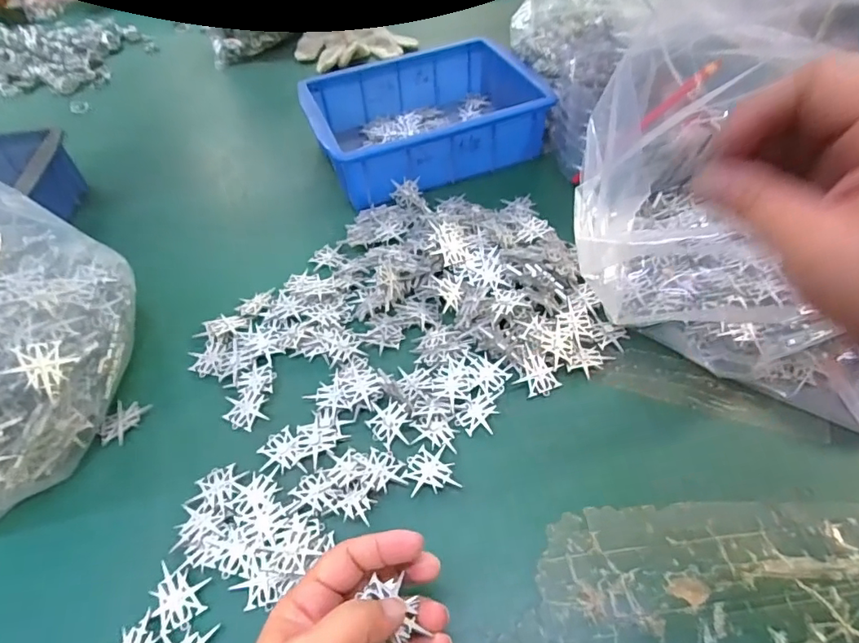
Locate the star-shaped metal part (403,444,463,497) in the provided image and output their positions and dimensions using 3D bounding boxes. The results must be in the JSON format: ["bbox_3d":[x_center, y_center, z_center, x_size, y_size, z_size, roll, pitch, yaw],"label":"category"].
[{"bbox_3d":[0.000,0.101,0.345,0.032,0.004,0.033,-18,53,-11],"label":"star-shaped metal part"}]

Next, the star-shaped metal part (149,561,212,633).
[{"bbox_3d":[-0.150,0.165,0.305,0.031,0.005,0.036,-8,52,-3],"label":"star-shaped metal part"}]

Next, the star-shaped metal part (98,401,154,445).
[{"bbox_3d":[-0.236,0.077,0.386,0.029,0.007,0.036,10,54,11],"label":"star-shaped metal part"}]

